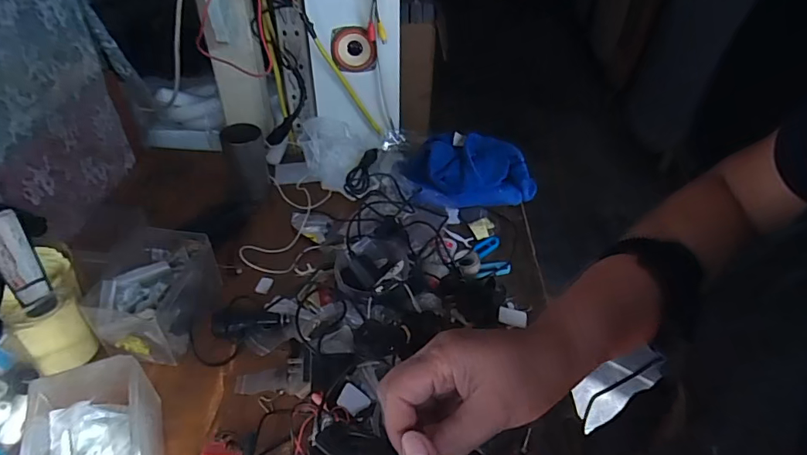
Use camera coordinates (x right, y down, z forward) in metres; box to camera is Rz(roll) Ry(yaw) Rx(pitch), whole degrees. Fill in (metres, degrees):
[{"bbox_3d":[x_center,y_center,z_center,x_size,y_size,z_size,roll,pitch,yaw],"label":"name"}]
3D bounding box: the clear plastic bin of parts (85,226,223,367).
[{"bbox_3d":[-0.303,0.084,0.593,0.112,0.087,0.138,3,40,2],"label":"clear plastic bin of parts"}]

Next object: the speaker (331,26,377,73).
[{"bbox_3d":[-0.083,-0.297,0.795,0.074,0.078,0.024,-3,40,-5],"label":"speaker"}]

